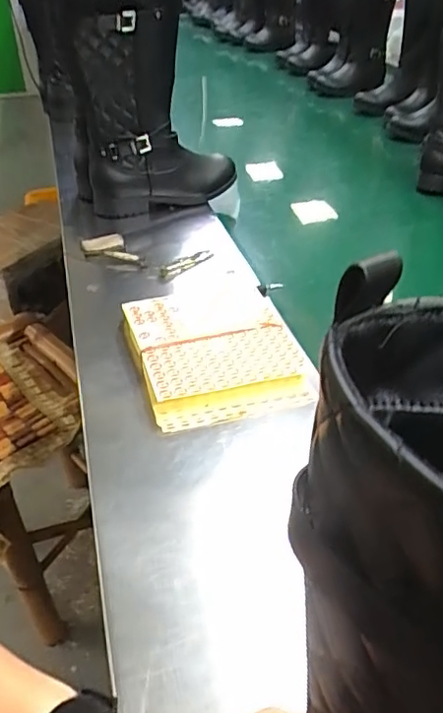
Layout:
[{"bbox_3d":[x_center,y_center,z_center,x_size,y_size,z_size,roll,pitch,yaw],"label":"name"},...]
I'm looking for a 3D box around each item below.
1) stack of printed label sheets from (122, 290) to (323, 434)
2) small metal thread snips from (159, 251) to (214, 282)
[{"bbox_3d":[-0.010,-0.014,0.613,0.166,0.028,0.213,-9,38,-10],"label":"stack of printed label sheets"},{"bbox_3d":[-0.048,-0.128,0.781,0.025,0.013,0.092,29,47,33],"label":"small metal thread snips"}]

